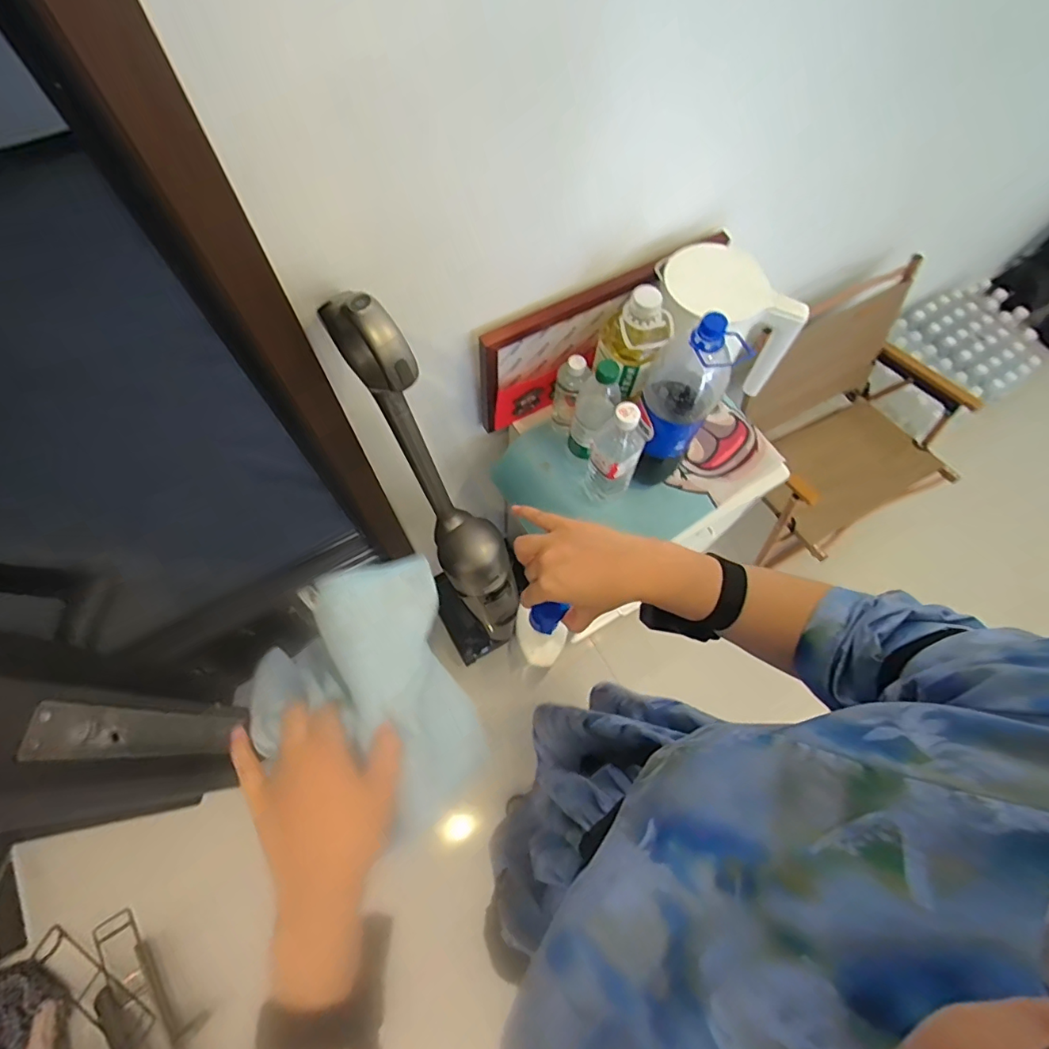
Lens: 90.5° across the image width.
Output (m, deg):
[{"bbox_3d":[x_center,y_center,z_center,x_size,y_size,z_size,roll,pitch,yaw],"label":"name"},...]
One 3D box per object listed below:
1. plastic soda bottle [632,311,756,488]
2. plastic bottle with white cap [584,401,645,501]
[{"bbox_3d":[0.210,-0.169,0.730,0.104,0.296,0.111,26,69,8],"label":"plastic soda bottle"},{"bbox_3d":[0.131,-0.100,0.764,0.063,0.217,0.065,-36,73,-15],"label":"plastic bottle with white cap"}]

